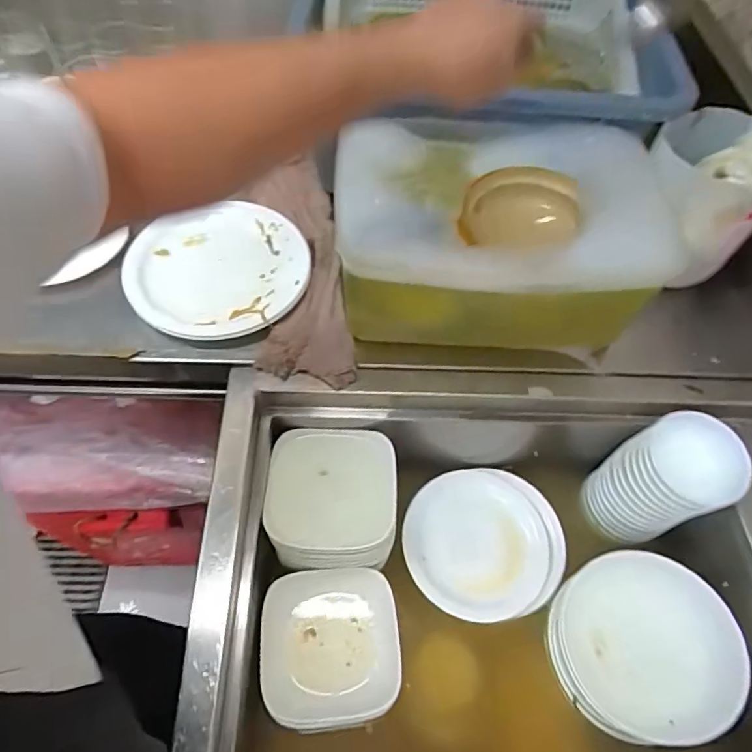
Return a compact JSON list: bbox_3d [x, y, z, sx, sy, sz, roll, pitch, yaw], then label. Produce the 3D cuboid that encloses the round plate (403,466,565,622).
[{"bbox_3d":[0.153,0.215,0.694,0.195,0.022,0.194,1,58,-2],"label":"round plate"}]

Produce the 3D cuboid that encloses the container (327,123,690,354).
[{"bbox_3d":[0.143,-0.172,0.628,0.341,0.168,0.241,6,58,1],"label":"container"}]

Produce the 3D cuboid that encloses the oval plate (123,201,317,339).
[{"bbox_3d":[-0.202,-0.137,0.682,0.221,0.028,0.206,-6,58,-7],"label":"oval plate"}]

